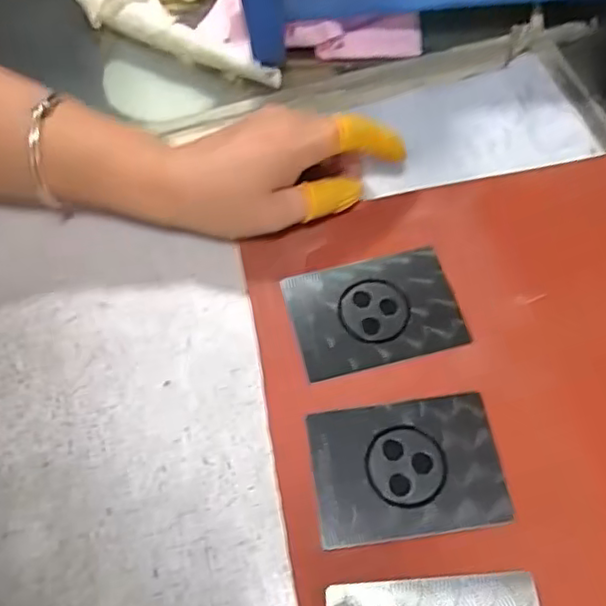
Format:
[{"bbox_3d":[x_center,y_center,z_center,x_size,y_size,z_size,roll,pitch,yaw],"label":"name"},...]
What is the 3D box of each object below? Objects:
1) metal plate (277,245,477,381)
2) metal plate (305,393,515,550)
[{"bbox_3d":[0.037,0.004,0.329,0.083,0.006,0.058,-14,67,-2],"label":"metal plate"},{"bbox_3d":[0.047,0.076,0.292,0.084,0.004,0.061,-10,62,2],"label":"metal plate"}]

